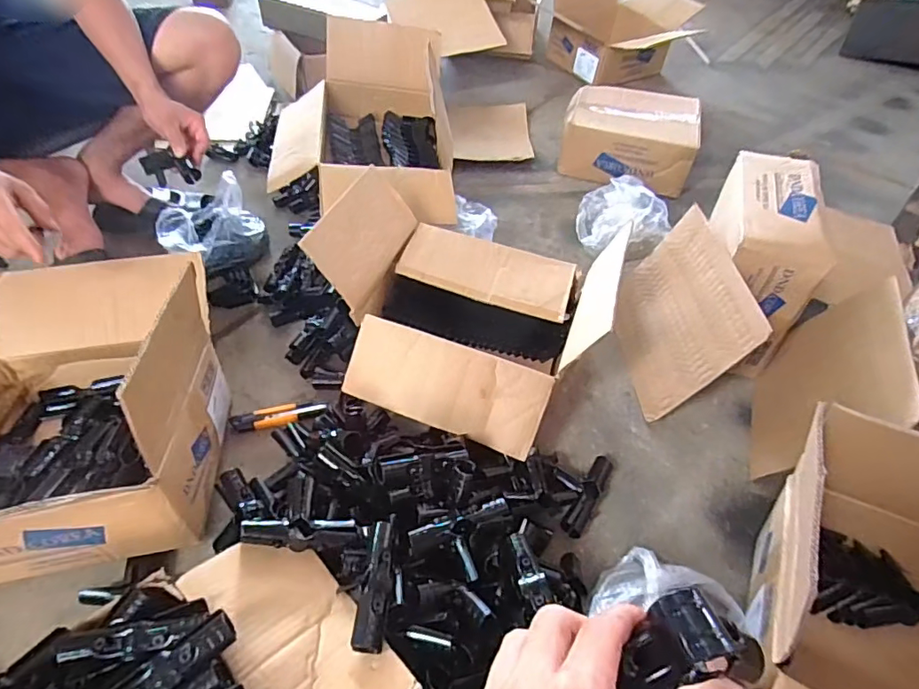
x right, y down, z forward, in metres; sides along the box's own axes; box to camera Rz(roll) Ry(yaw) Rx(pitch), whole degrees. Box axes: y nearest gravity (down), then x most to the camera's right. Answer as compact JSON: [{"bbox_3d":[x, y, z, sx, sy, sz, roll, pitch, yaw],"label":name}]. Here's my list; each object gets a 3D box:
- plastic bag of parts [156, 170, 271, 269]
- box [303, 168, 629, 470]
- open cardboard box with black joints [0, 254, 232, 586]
[{"bbox_3d":[-0.499,-0.234,1.065,0.195,0.126,0.169,-26,56,-24],"label":"plastic bag of parts"},{"bbox_3d":[0.005,-0.065,0.858,0.440,0.228,0.374,17,51,10],"label":"box"},{"bbox_3d":[-0.533,0.071,0.683,0.374,0.237,0.419,-5,50,-8],"label":"open cardboard box with black joints"}]

